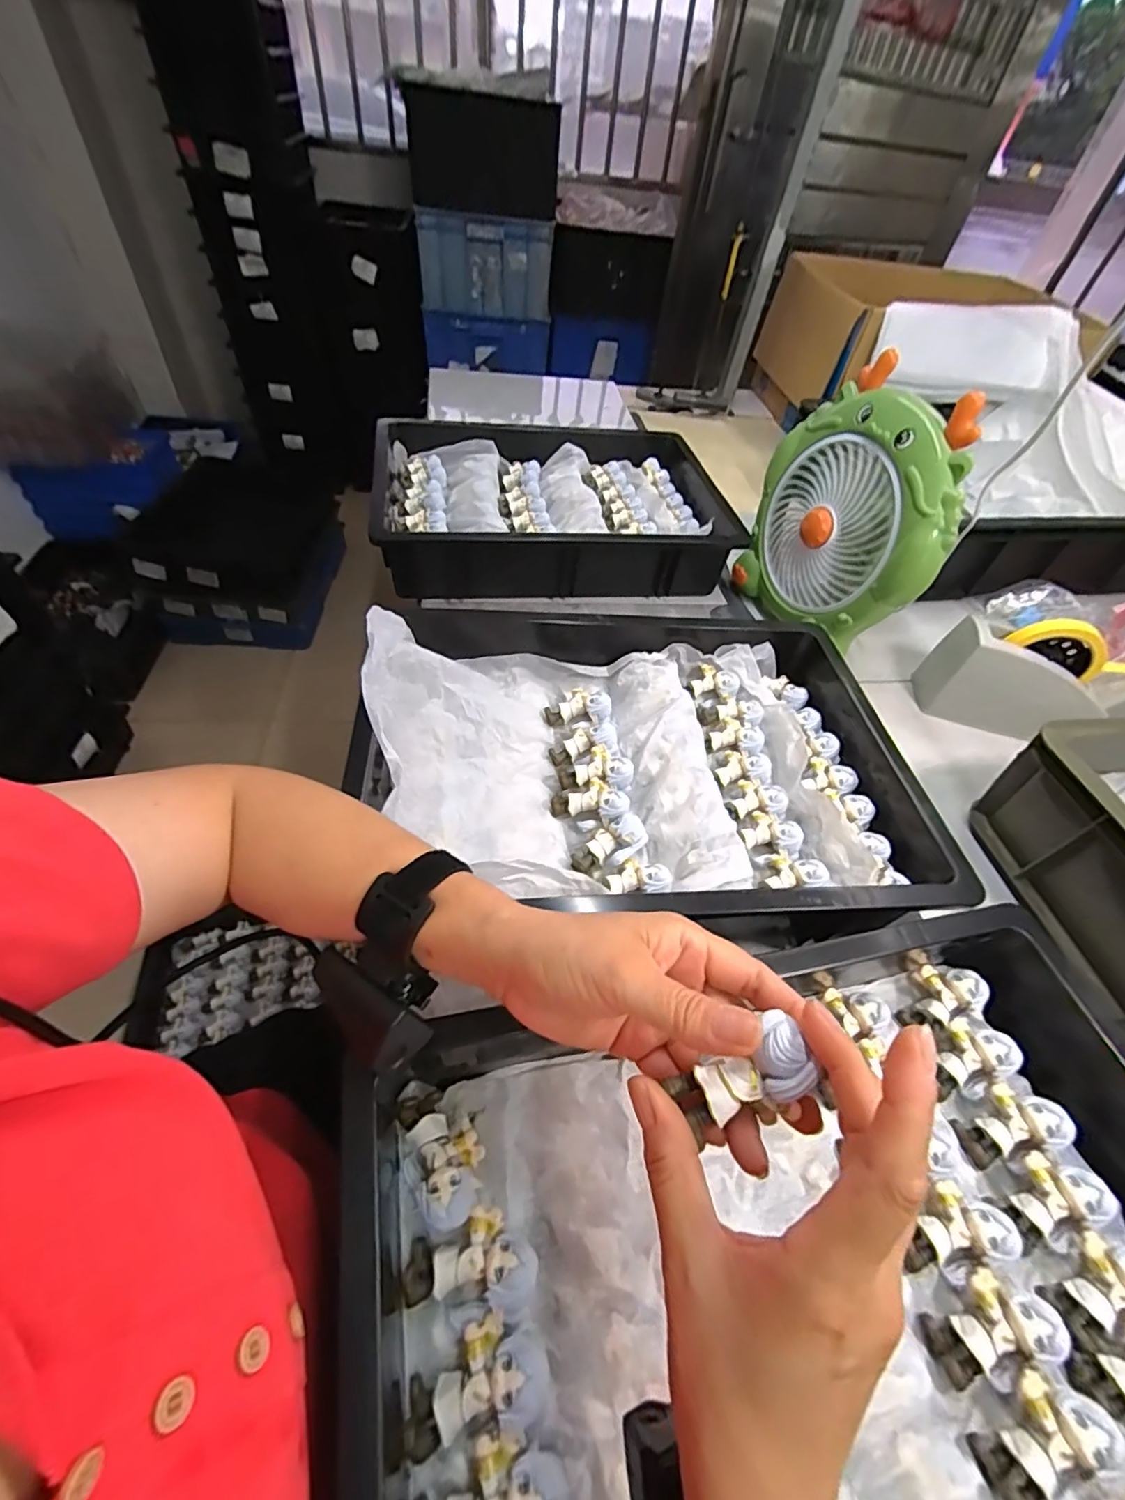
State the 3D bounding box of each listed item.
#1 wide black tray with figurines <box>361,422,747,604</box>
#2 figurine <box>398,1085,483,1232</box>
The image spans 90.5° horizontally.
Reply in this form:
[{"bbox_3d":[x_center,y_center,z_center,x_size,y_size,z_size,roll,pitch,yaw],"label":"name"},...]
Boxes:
[{"bbox_3d":[-0.006,-0.353,0.764,0.478,0.086,0.374,0,50,-7],"label":"wide black tray with figurines"},{"bbox_3d":[-0.065,0.214,0.295,0.041,0.018,0.060,-14,53,-18],"label":"figurine"}]

